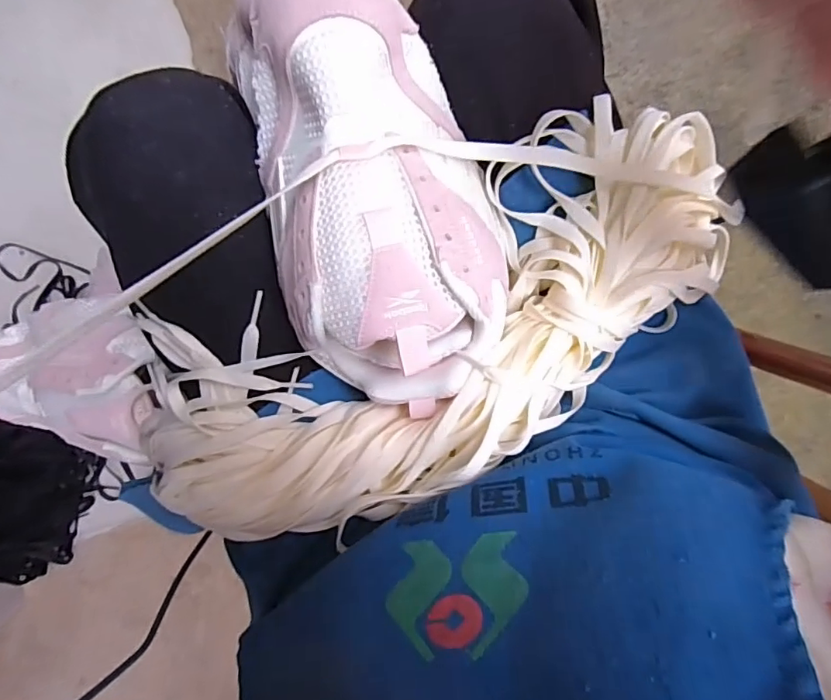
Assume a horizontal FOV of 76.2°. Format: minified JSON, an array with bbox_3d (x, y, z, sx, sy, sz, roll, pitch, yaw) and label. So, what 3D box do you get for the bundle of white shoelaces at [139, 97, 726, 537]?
[{"bbox_3d":[0.010,-0.004,0.306,0.366,0.068,0.145,-26,97,2],"label":"bundle of white shoelaces"}]

